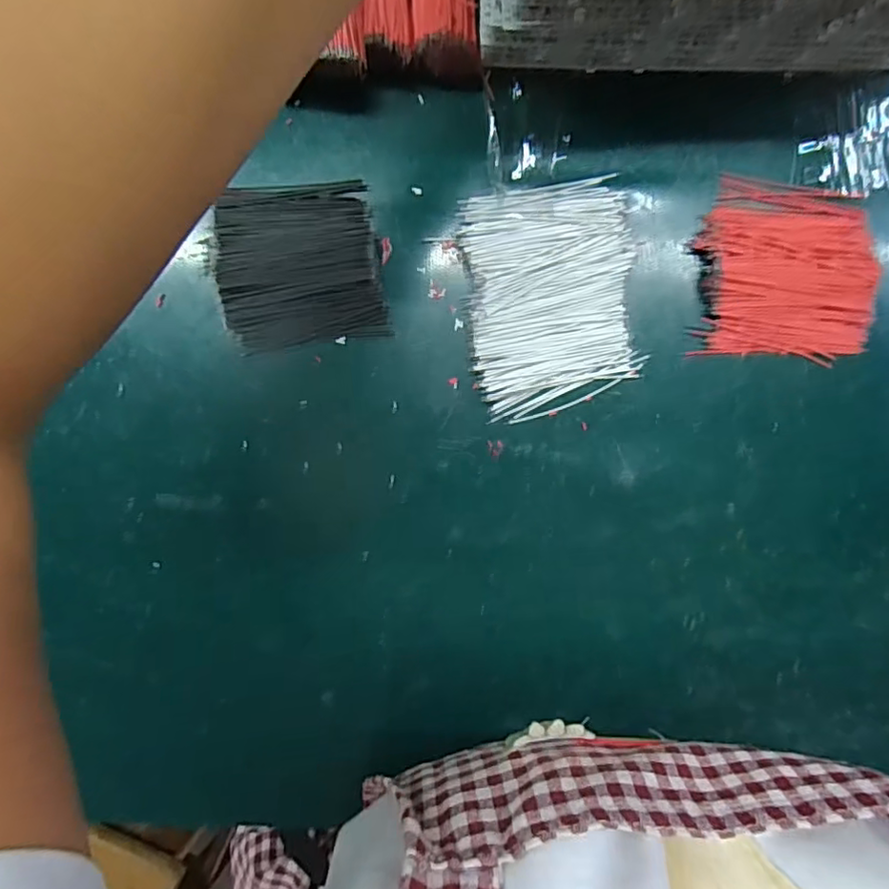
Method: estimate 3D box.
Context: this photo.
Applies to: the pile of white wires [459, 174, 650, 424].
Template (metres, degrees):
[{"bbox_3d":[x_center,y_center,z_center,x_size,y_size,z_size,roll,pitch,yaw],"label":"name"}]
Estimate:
[{"bbox_3d":[0.059,-0.079,0.324,0.090,0.008,0.121,-9,92,0],"label":"pile of white wires"}]

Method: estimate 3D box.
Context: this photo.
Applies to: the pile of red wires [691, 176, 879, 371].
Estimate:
[{"bbox_3d":[0.188,-0.095,0.322,0.096,0.014,0.093,5,92,-1],"label":"pile of red wires"}]

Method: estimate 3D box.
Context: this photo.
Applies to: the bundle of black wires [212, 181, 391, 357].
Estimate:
[{"bbox_3d":[-0.079,-0.098,0.320,0.084,0.011,0.086,-9,92,0],"label":"bundle of black wires"}]

